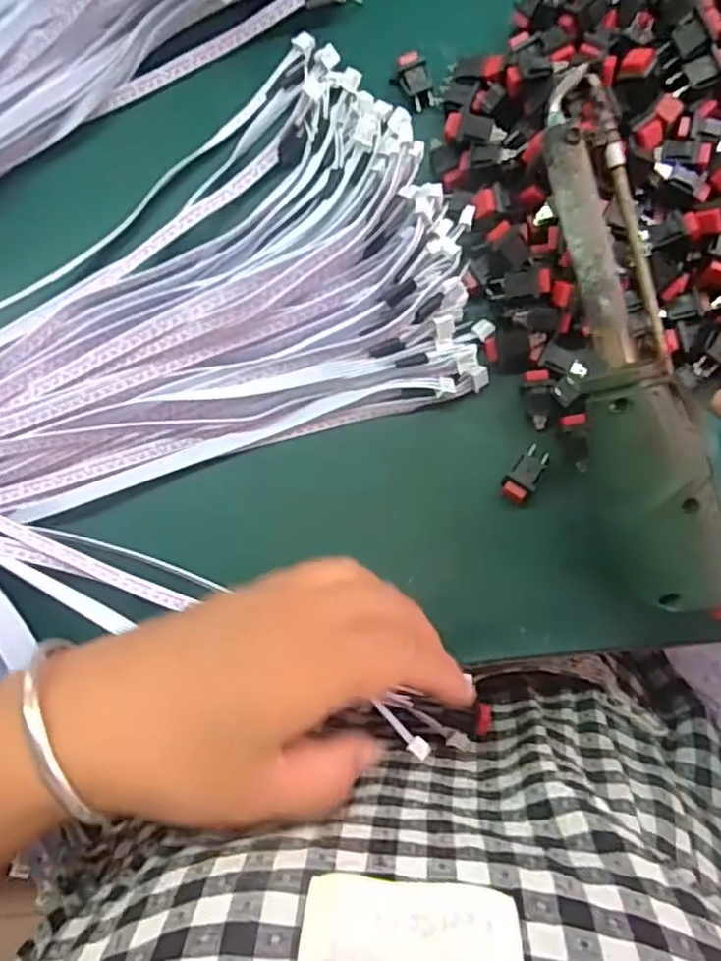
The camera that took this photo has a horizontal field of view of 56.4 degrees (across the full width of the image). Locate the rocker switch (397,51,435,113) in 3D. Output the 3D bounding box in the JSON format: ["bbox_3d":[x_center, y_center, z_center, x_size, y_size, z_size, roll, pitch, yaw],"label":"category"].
[{"bbox_3d":[0.027,-0.189,0.320,0.014,0.013,0.022,-13,83,4],"label":"rocker switch"}]

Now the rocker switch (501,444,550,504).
[{"bbox_3d":[0.072,-0.002,0.294,0.013,0.010,0.026,36,88,8],"label":"rocker switch"}]

